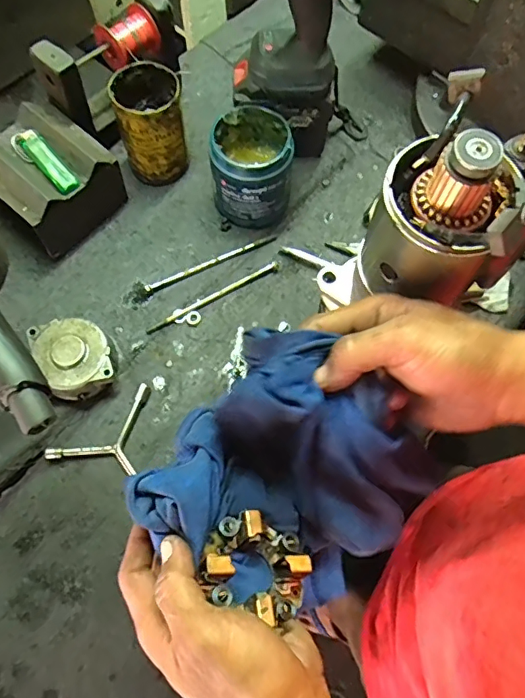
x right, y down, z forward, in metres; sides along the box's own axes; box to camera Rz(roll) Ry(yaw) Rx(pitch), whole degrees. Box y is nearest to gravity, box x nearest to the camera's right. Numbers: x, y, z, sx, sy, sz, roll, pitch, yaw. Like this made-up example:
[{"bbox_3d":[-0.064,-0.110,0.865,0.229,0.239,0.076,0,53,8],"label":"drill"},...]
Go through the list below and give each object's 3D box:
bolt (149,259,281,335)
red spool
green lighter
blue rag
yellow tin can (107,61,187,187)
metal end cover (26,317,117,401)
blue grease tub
[{"bbox_3d":[-0.054,-0.059,0.573,0.166,0.008,0.008,-29,72,-11],"label":"bolt"},{"bbox_3d":[-0.150,-0.348,0.566,0.043,0.041,0.063,42,74,14],"label":"red spool"},{"bbox_3d":[-0.229,-0.200,0.540,0.025,0.019,0.081,-40,74,-15],"label":"green lighter"},{"bbox_3d":[0.019,0.092,0.346,0.165,0.151,0.146,32,71,11],"label":"blue rag"},{"bbox_3d":[-0.129,-0.260,0.593,0.072,0.113,0.074,0,68,-1],"label":"yellow tin can"},{"bbox_3d":[-0.192,0.008,0.525,0.072,0.033,0.080,-20,70,-8],"label":"metal end cover"},{"bbox_3d":[-0.011,-0.206,0.583,0.087,0.103,0.094,0,68,-1],"label":"blue grease tub"}]

